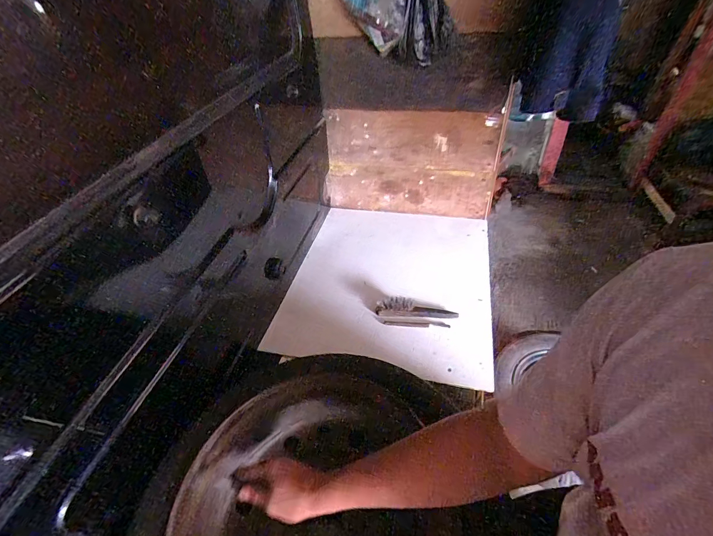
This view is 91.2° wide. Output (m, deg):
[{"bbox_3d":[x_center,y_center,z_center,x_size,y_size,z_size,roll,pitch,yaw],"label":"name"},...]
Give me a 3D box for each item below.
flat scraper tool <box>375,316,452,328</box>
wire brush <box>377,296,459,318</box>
[{"bbox_3d":[0.145,0.139,0.888,0.178,0.013,0.023,4,46,9],"label":"flat scraper tool"},{"bbox_3d":[0.156,0.105,0.910,0.210,0.041,0.043,0,42,9],"label":"wire brush"}]

